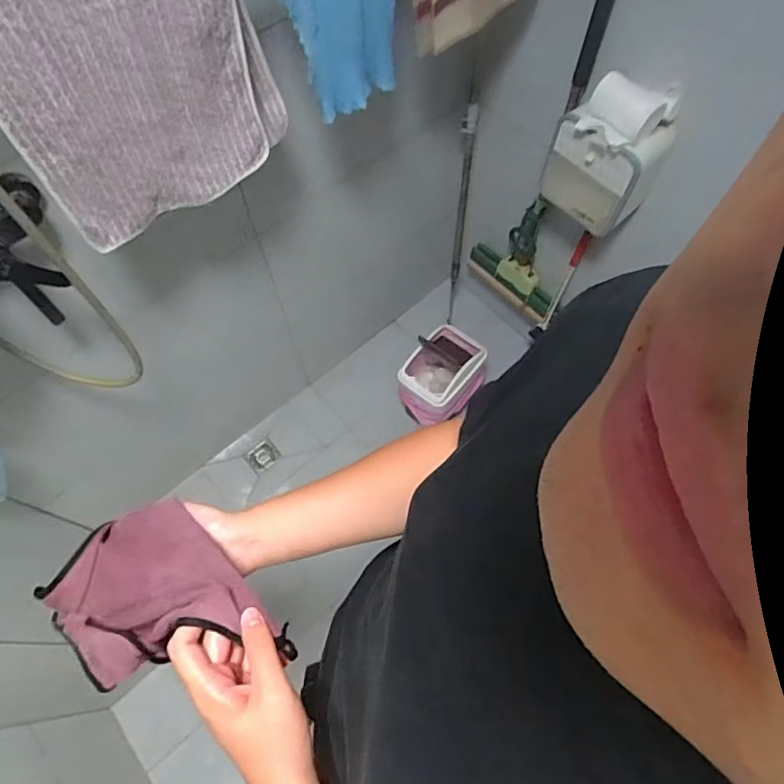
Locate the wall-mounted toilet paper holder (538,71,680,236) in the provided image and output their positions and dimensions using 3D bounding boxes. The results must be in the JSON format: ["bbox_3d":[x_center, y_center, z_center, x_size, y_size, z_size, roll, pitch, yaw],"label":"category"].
[{"bbox_3d":[0.432,-0.484,1.087,0.136,0.282,0.193,-38,69,-14],"label":"wall-mounted toilet paper holder"}]

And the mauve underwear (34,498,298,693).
[{"bbox_3d":[-0.225,0.182,0.512,0.276,0.079,0.153,-21,60,32],"label":"mauve underwear"}]

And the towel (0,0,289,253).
[{"bbox_3d":[-0.302,-0.387,0.674,0.347,0.348,0.046,-42,70,-15],"label":"towel"}]

